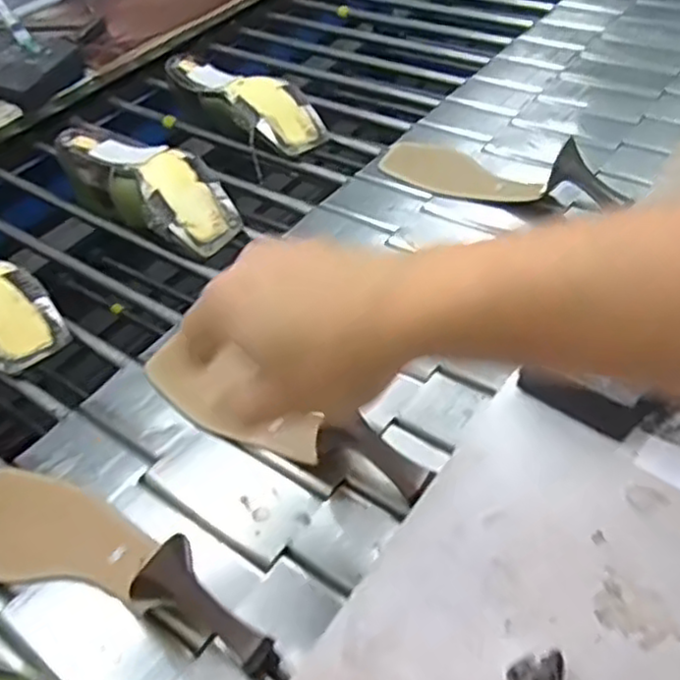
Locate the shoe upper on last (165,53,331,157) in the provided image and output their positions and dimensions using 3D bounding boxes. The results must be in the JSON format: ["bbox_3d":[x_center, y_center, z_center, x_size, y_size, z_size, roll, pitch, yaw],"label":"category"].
[{"bbox_3d":[-0.116,-0.284,0.848,0.225,0.072,0.084,30,55,30],"label":"shoe upper on last"}]

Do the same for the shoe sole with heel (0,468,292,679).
[{"bbox_3d":[-0.158,0.134,0.447,0.263,0.063,0.075,20,50,24],"label":"shoe sole with heel"}]

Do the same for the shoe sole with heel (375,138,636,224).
[{"bbox_3d":[0.149,-0.173,0.719,0.252,0.069,0.087,33,56,32],"label":"shoe sole with heel"}]

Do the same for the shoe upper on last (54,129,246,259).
[{"bbox_3d":[-0.198,-0.160,0.741,0.229,0.067,0.085,30,54,30],"label":"shoe upper on last"}]

